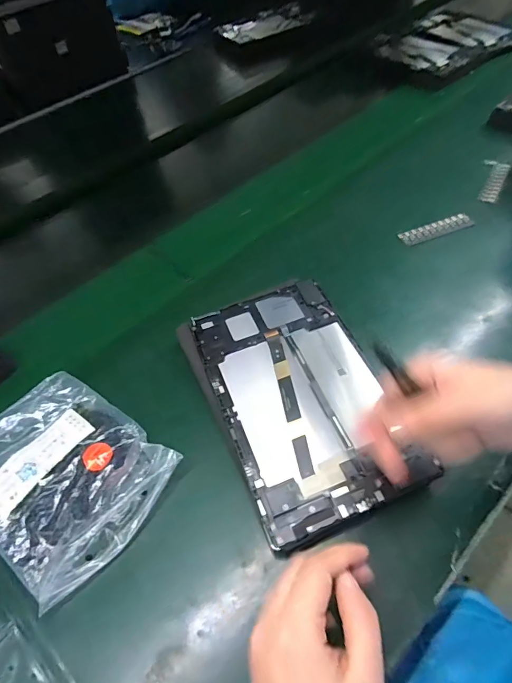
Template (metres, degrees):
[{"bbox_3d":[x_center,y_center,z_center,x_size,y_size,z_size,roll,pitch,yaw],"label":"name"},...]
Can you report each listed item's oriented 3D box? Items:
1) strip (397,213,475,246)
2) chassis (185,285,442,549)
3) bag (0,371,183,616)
[{"bbox_3d":[0.234,-0.144,0.526,0.098,0.010,0.023,-20,53,-9],"label":"strip"},{"bbox_3d":[0.039,0.044,0.377,0.143,0.007,0.240,-19,55,-8],"label":"chassis"},{"bbox_3d":[-0.172,0.115,0.357,0.168,0.025,0.141,29,61,25],"label":"bag"}]

